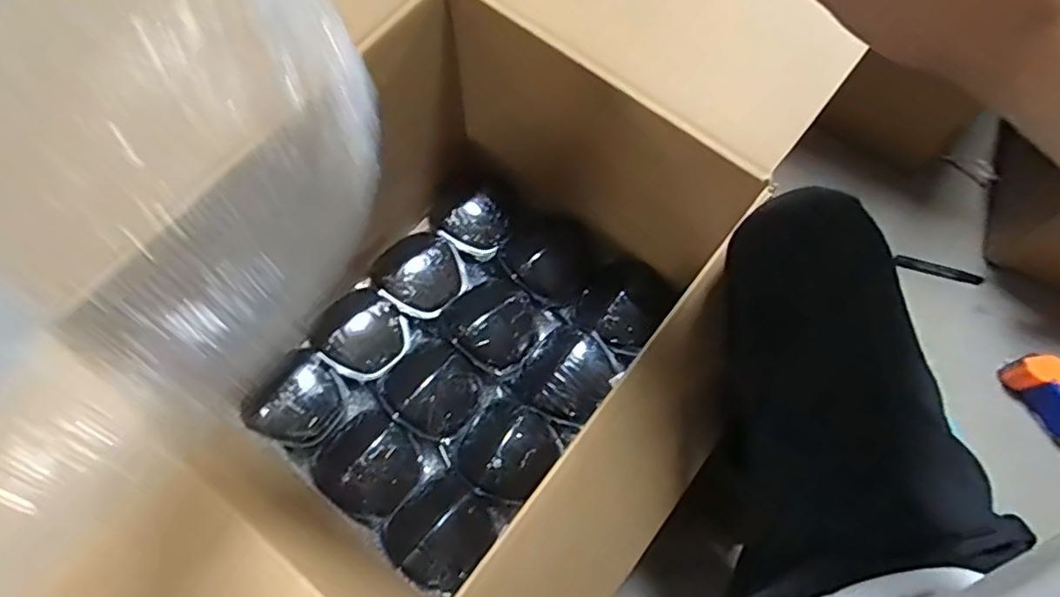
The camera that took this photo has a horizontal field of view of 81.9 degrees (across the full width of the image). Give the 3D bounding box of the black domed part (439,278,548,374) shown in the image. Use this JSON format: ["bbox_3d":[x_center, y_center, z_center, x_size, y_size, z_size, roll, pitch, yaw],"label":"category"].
[{"bbox_3d":[-0.050,0.032,0.853,0.125,0.068,0.119,35,73,12],"label":"black domed part"}]

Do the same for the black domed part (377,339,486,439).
[{"bbox_3d":[-0.130,0.123,0.819,0.129,0.058,0.117,37,73,12],"label":"black domed part"}]

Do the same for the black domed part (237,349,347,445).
[{"bbox_3d":[-0.311,0.135,0.814,0.124,0.065,0.118,31,72,10],"label":"black domed part"}]

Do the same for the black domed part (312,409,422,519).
[{"bbox_3d":[-0.204,0.213,0.792,0.130,0.072,0.119,36,73,12],"label":"black domed part"}]

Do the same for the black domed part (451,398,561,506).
[{"bbox_3d":[-0.030,0.193,0.785,0.122,0.061,0.121,36,73,12],"label":"black domed part"}]

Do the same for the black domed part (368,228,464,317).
[{"bbox_3d":[-0.157,-0.039,0.872,0.127,0.039,0.118,38,73,13],"label":"black domed part"}]

